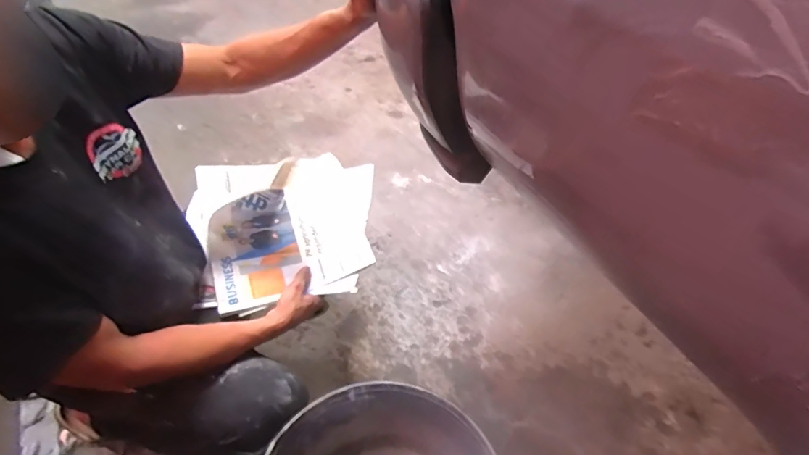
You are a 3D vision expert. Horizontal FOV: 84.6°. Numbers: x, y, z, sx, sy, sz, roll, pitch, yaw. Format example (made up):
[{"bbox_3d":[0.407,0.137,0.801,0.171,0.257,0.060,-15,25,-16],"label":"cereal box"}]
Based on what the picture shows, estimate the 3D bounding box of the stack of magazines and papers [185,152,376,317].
[{"bbox_3d":[-0.243,-0.020,0.893,0.376,0.048,0.386,-8,58,-12],"label":"stack of magazines and papers"}]

